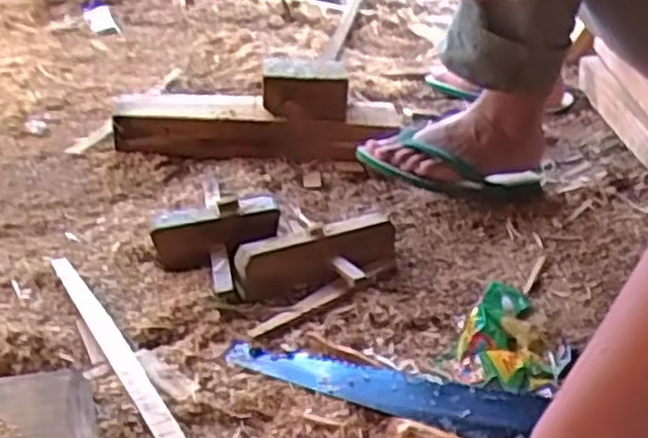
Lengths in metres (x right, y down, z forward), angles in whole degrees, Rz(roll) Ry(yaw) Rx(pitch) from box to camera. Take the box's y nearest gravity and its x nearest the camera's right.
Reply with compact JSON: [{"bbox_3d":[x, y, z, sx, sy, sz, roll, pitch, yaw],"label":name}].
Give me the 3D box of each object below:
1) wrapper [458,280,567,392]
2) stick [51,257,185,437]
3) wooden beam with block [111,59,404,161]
[{"bbox_3d":[0.196,0.118,0.806,0.106,0.021,0.140,6,34,8],"label":"wrapper"},{"bbox_3d":[-0.207,0.133,0.772,0.024,0.015,0.353,-20,39,-28],"label":"stick"},{"bbox_3d":[-0.098,-0.157,1.152,0.421,0.118,0.124,-1,34,-2],"label":"wooden beam with block"}]

